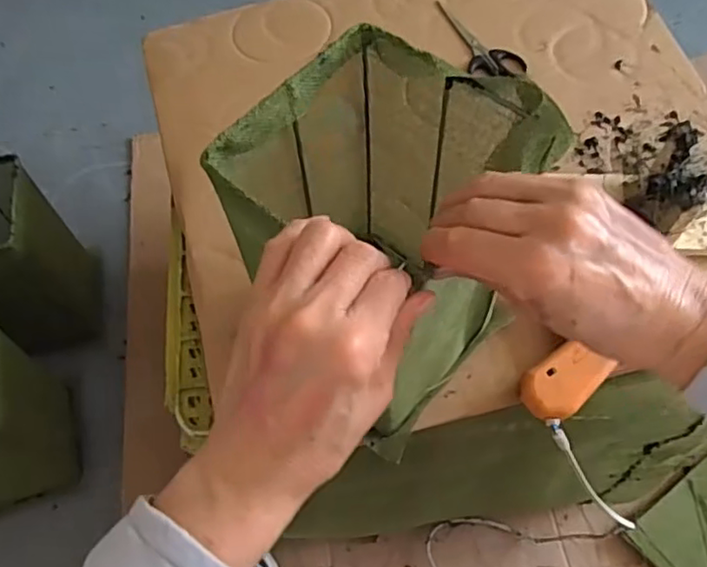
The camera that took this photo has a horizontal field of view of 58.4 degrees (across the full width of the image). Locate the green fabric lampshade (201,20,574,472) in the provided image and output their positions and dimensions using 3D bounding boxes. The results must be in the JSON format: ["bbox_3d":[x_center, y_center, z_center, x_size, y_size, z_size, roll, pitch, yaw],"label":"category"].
[{"bbox_3d":[0.016,-0.023,0.440,0.152,0.255,0.145,36,68,21],"label":"green fabric lampshade"}]

